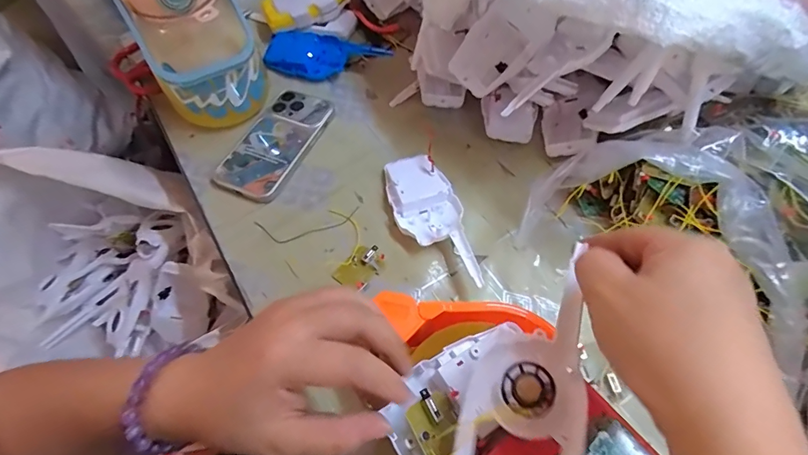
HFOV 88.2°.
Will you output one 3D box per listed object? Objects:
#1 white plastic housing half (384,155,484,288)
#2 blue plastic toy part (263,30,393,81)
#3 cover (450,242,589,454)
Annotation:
[{"bbox_3d":[0.027,-0.008,0.402,0.064,0.026,0.154,-15,60,-8],"label":"white plastic housing half"},{"bbox_3d":[-0.097,-0.217,0.523,0.152,0.025,0.068,4,69,5],"label":"blue plastic toy part"},{"bbox_3d":[0.065,0.094,0.221,0.061,0.021,0.150,19,73,13],"label":"cover"}]

